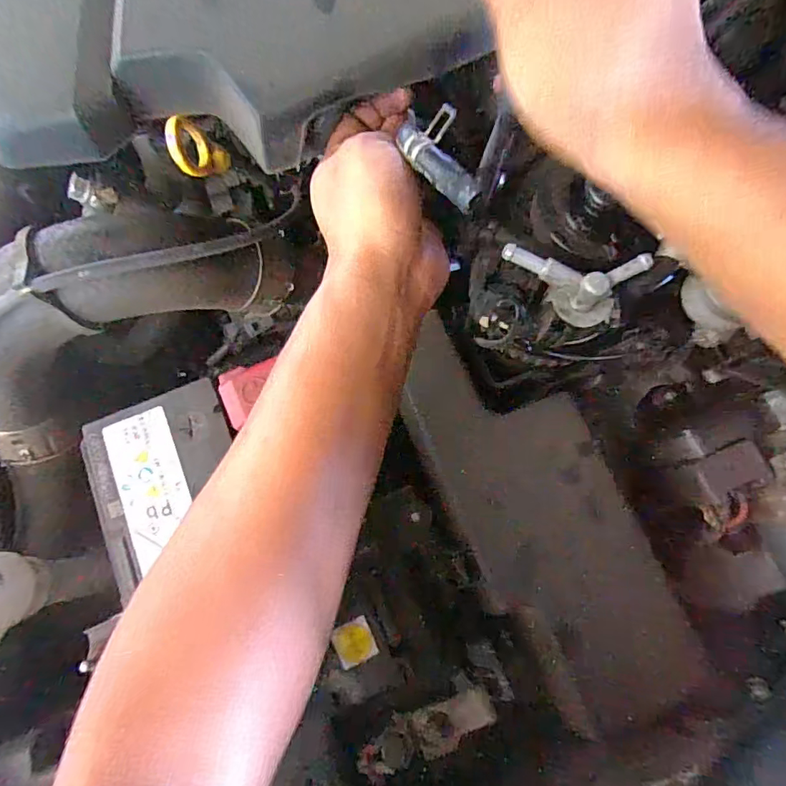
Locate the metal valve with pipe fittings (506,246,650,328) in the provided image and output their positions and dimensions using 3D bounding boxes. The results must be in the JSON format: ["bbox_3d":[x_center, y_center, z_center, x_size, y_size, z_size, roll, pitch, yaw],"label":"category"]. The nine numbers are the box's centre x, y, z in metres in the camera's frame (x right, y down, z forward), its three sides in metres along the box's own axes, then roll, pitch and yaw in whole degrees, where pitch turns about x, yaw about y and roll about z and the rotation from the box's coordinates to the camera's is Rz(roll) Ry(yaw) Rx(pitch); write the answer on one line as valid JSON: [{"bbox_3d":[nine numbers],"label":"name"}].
[{"bbox_3d":[0.097,-0.059,0.271,0.076,0.028,0.032,8,77,2],"label":"metal valve with pipe fittings"}]

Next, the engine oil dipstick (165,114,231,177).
[{"bbox_3d":[-0.120,-0.149,0.299,0.014,0.051,0.032,2,114,20],"label":"engine oil dipstick"}]

